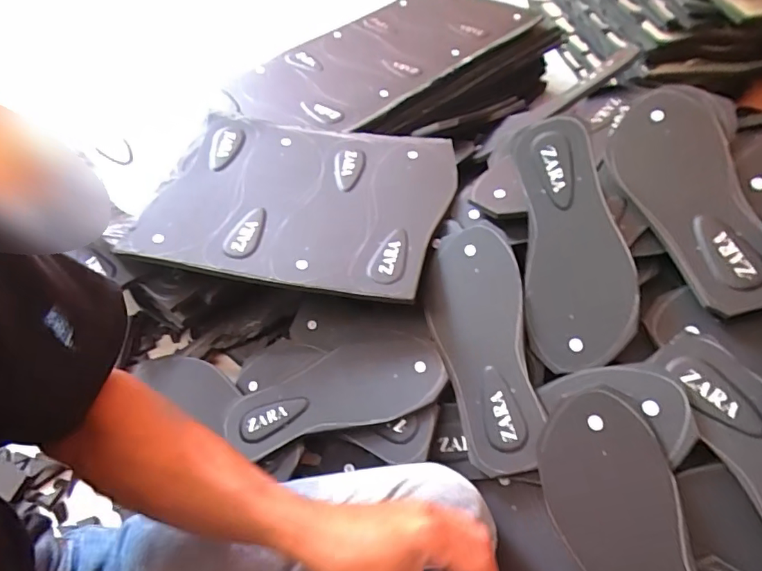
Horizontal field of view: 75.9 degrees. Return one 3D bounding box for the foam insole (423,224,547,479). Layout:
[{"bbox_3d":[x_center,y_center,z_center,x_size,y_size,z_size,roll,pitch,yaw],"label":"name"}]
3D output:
[{"bbox_3d":[0.099,0.060,0.496,0.099,0.015,0.242,-17,65,27],"label":"foam insole"}]

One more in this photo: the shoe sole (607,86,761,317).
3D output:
[{"bbox_3d":[0.295,-0.088,0.469,0.104,0.011,0.240,-14,64,21],"label":"shoe sole"}]

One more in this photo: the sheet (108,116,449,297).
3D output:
[{"bbox_3d":[-0.098,-0.112,0.595,0.356,0.025,0.261,10,52,9],"label":"sheet"}]

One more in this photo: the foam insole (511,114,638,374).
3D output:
[{"bbox_3d":[0.186,-0.044,0.475,0.095,0.013,0.242,-8,82,34],"label":"foam insole"}]

